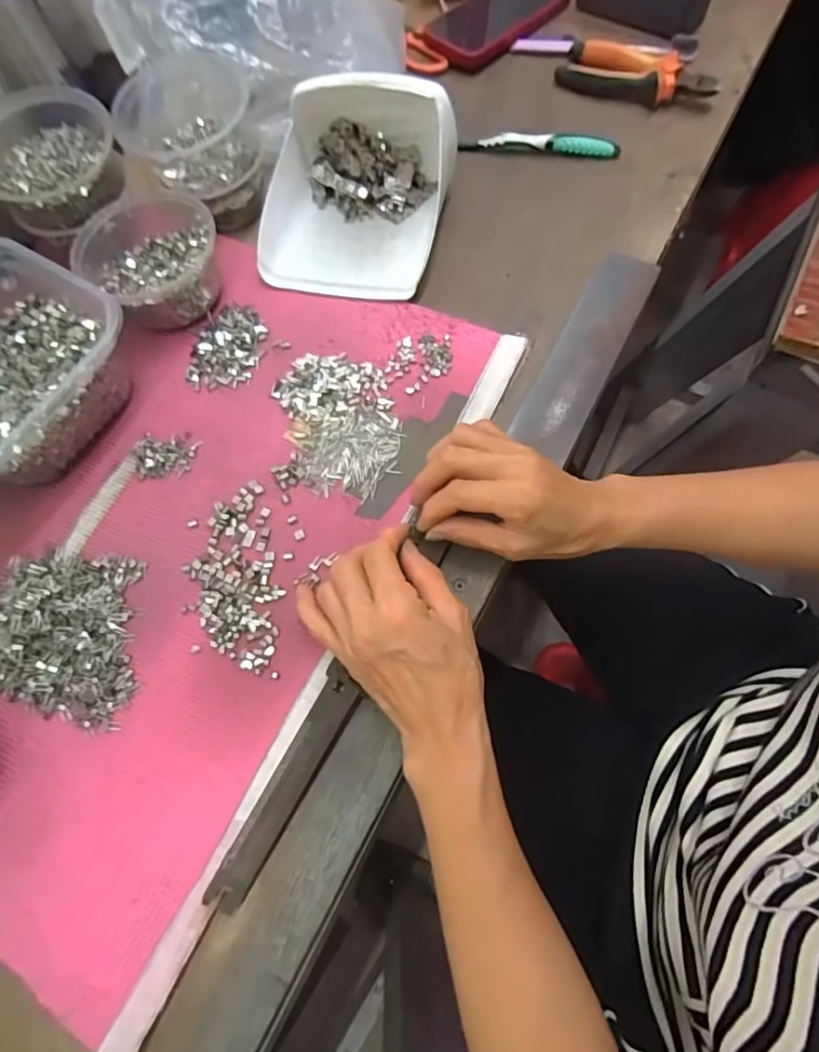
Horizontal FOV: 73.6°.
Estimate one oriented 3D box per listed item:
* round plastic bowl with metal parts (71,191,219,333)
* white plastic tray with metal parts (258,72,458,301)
[{"bbox_3d":[-0.216,-0.230,0.467,0.130,0.037,0.109,40,77,18],"label":"round plastic bowl with metal parts"},{"bbox_3d":[-0.047,-0.293,0.466,0.160,0.079,0.173,6,70,8],"label":"white plastic tray with metal parts"}]

